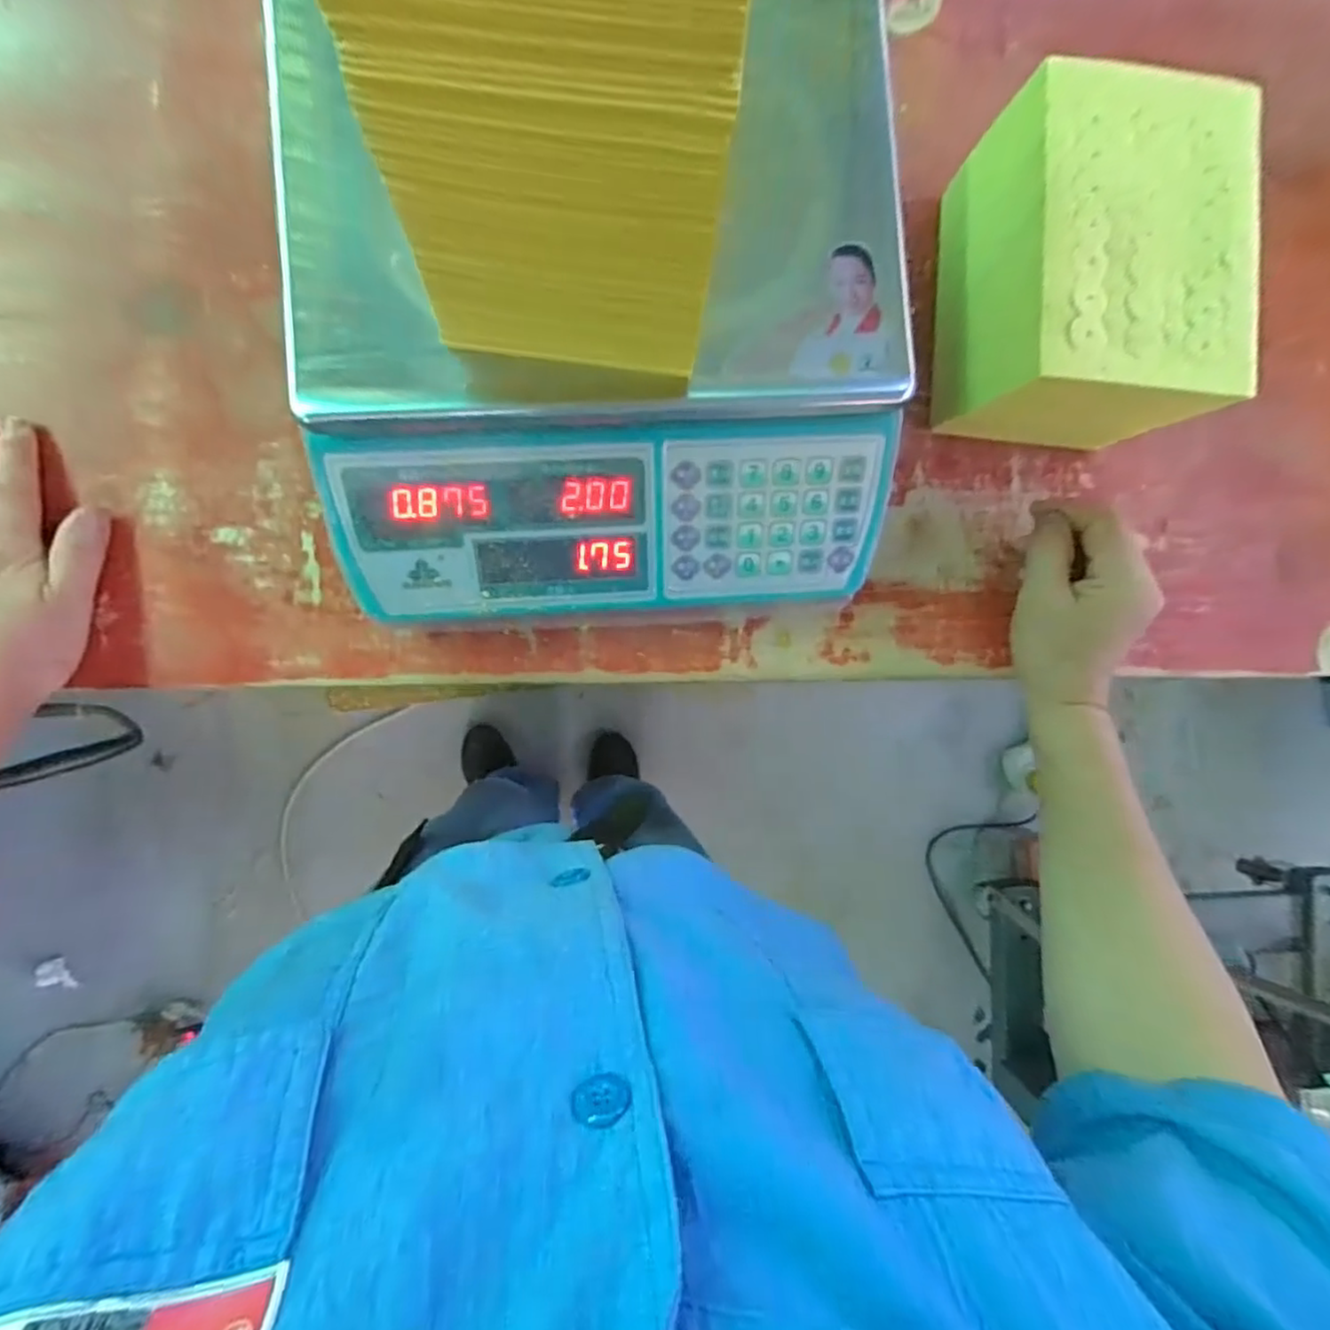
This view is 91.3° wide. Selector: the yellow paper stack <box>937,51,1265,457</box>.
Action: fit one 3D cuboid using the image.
[{"bbox_3d":[0.236,-0.214,0.380,0.112,0.121,0.165,1,88,-5],"label":"yellow paper stack"}]

